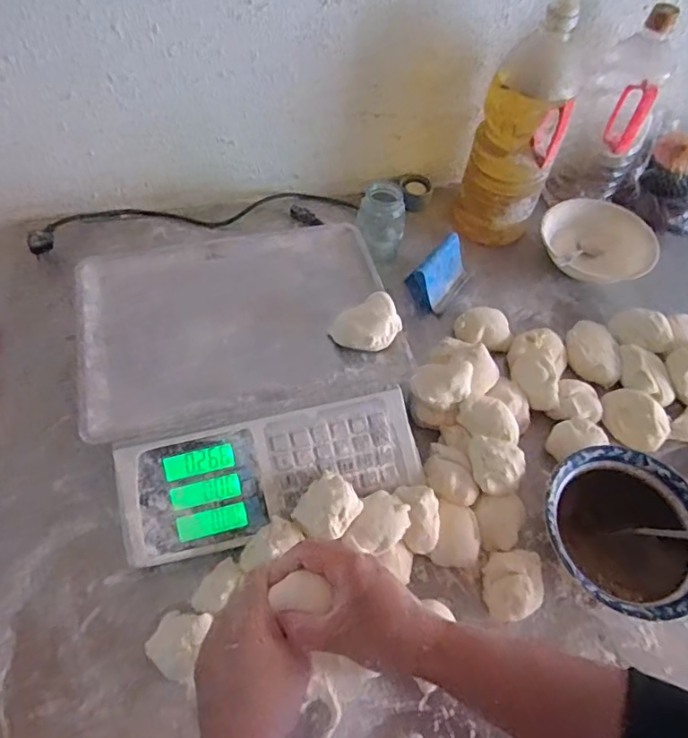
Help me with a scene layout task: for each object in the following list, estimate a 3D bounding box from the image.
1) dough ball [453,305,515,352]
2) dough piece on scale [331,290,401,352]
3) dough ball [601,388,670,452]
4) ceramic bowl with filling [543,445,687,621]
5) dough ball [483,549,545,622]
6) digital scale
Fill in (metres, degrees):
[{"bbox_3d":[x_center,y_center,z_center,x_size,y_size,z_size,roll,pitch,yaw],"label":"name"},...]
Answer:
[{"bbox_3d":[0.191,-0.056,0.719,0.071,0.032,0.056,5,57,-1],"label":"dough ball"},{"bbox_3d":[0.026,-0.047,0.578,0.066,0.042,0.053,-20,61,-16],"label":"dough piece on scale"},{"bbox_3d":[0.369,0.057,0.657,0.062,0.039,0.082,-30,64,-21],"label":"dough ball"},{"bbox_3d":[0.296,0.175,0.565,0.166,0.055,0.171,2,57,-3],"label":"ceramic bowl with filling"},{"bbox_3d":[0.174,0.220,0.540,0.055,0.045,0.066,6,57,0],"label":"dough ball"},{"bbox_3d":[-0.108,0.003,0.611,0.339,0.105,0.354,-13,59,-12],"label":"digital scale"}]

